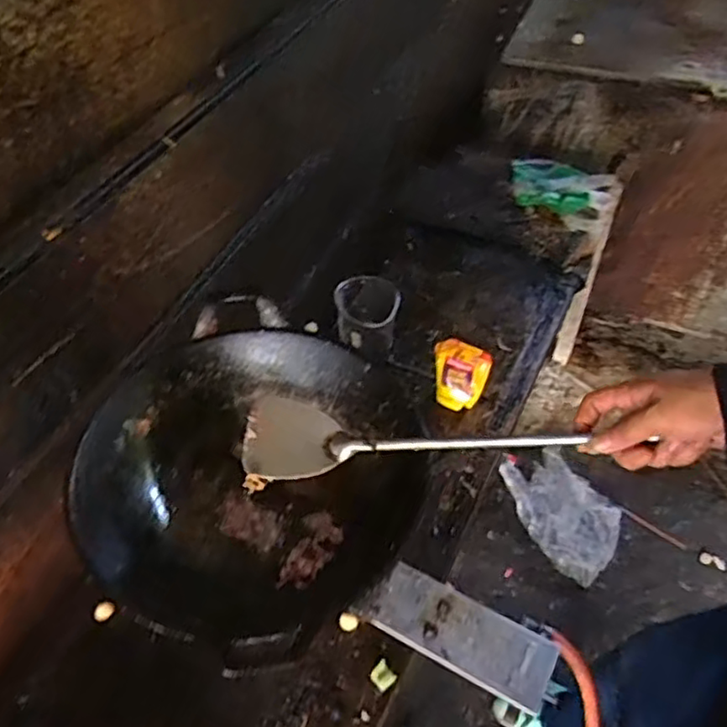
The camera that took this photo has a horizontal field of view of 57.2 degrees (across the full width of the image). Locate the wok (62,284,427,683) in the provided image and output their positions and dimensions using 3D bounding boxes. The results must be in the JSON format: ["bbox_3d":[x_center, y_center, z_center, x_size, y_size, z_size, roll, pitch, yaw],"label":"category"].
[{"bbox_3d":[-0.135,0.125,0.787,0.358,0.147,0.374,19,52,17],"label":"wok"}]

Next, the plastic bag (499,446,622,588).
[{"bbox_3d":[0.474,0.342,1.558,0.222,0.057,0.293,-29,54,-22],"label":"plastic bag"}]

